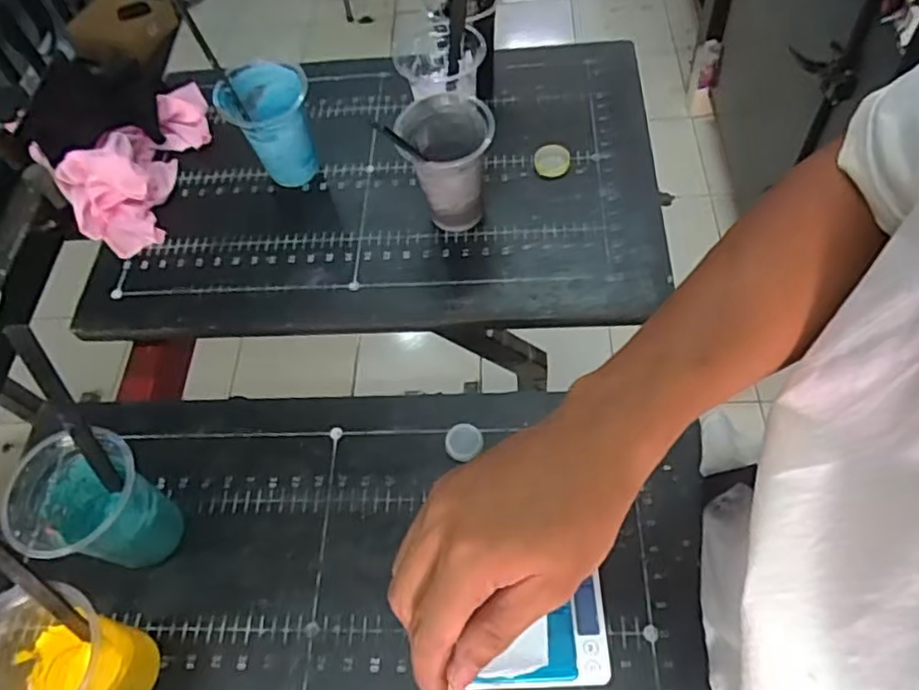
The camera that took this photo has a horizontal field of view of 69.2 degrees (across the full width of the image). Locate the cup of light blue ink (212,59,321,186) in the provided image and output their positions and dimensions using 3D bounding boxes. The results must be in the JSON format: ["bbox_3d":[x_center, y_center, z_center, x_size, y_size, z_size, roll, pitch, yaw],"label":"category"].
[{"bbox_3d":[-0.198,-0.232,0.711,0.085,0.116,0.095,-16,59,-3],"label":"cup of light blue ink"}]

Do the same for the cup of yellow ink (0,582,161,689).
[{"bbox_3d":[-0.278,0.217,0.450,0.110,0.116,0.093,-37,63,-16],"label":"cup of yellow ink"}]

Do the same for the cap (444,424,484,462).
[{"bbox_3d":[0.003,0.082,0.564,0.029,0.008,0.032,24,65,19],"label":"cap"}]

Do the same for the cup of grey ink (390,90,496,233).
[{"bbox_3d":[-0.008,-0.167,0.647,0.082,0.121,0.091,-18,59,-4],"label":"cup of grey ink"}]

